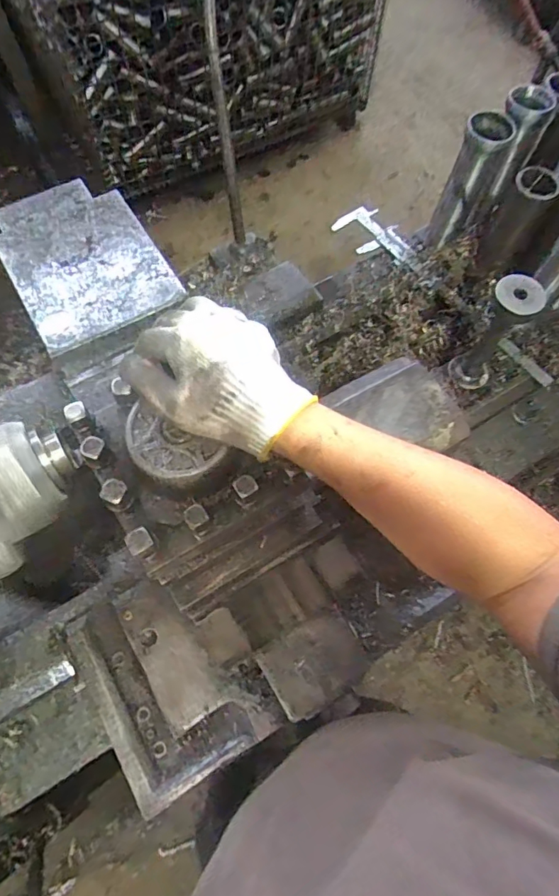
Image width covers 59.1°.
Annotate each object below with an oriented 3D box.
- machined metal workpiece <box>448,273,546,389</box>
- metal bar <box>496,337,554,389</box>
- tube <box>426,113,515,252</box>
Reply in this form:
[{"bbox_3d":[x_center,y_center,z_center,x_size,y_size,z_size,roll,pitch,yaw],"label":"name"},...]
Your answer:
[{"bbox_3d":[0.263,-0.137,0.614,0.056,0.170,0.042,34,70,12],"label":"machined metal workpiece"},{"bbox_3d":[0.348,-0.121,0.698,0.091,0.011,0.017,44,95,3],"label":"metal bar"},{"bbox_3d":[0.262,-0.370,0.695,0.059,0.177,0.058,1,67,-1],"label":"tube"}]

